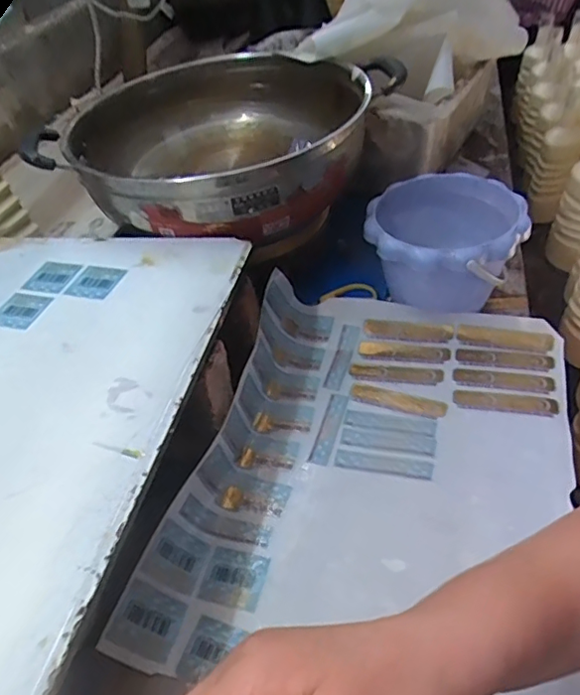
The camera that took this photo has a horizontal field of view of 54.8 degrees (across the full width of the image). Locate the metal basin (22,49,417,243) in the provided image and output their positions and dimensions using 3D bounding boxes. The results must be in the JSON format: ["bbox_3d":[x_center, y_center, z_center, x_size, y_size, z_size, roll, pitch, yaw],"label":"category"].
[{"bbox_3d":[-0.068,-0.236,0.621,0.310,0.082,0.307,-3,44,3],"label":"metal basin"}]

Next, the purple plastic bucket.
[{"bbox_3d":[0.163,-0.104,0.605,0.150,0.124,0.150,-3,44,3],"label":"purple plastic bucket"}]

